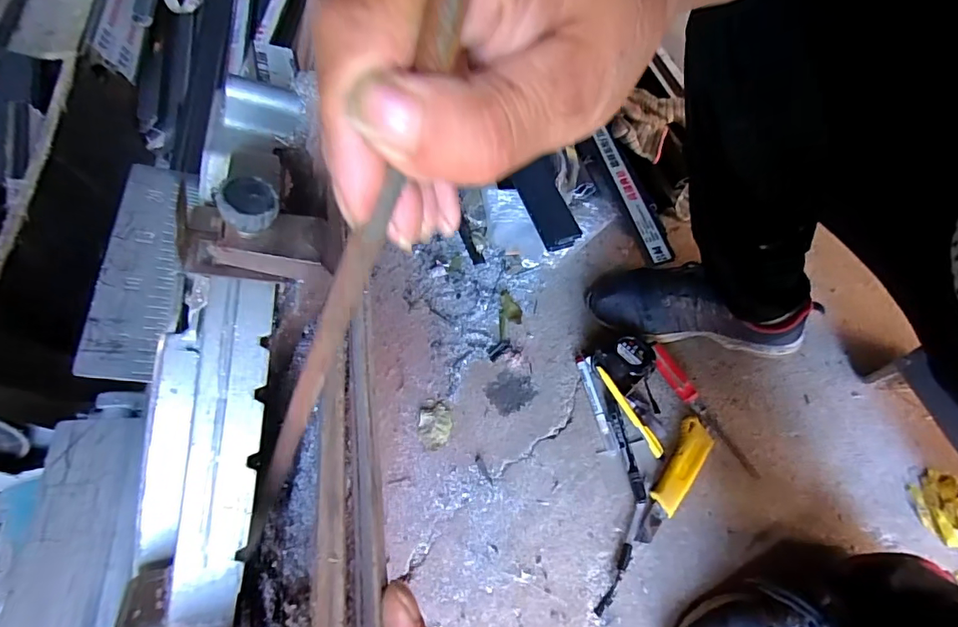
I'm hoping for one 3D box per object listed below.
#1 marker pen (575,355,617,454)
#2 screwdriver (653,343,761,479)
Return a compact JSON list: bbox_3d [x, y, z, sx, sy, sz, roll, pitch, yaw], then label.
[{"bbox_3d":[0.151,0.114,0.636,0.012,0.010,0.133,-9,61,-9],"label":"marker pen"},{"bbox_3d":[0.286,0.122,0.627,0.023,0.026,0.191,-27,65,-18],"label":"screwdriver"}]

